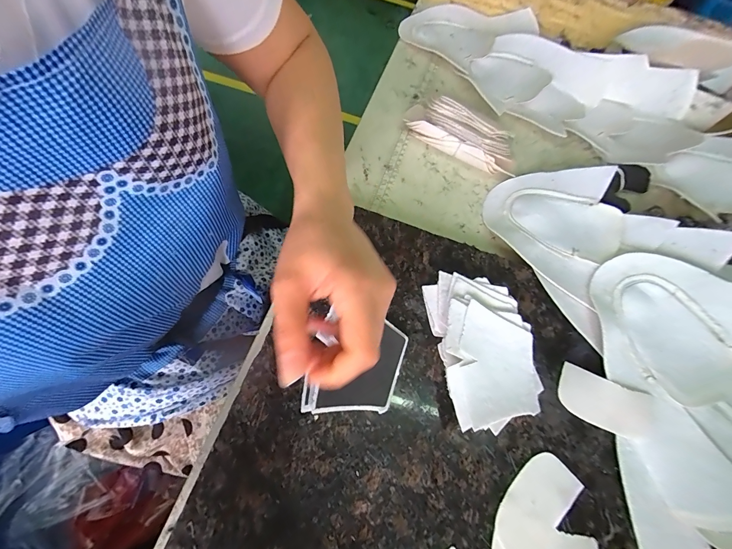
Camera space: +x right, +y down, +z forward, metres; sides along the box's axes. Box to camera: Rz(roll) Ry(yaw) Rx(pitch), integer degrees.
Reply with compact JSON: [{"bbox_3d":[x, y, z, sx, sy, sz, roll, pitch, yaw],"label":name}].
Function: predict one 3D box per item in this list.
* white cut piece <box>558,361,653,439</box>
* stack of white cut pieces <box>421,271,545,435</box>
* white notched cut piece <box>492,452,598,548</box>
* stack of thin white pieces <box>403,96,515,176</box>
[{"bbox_3d":[0.223,0.119,0.306,0.081,0.010,0.045,24,66,4],"label":"white cut piece"},{"bbox_3d":[0.109,0.065,0.308,0.084,0.025,0.138,-3,67,-9],"label":"stack of white cut pieces"},{"bbox_3d":[0.152,0.203,0.268,0.083,0.006,0.092,29,66,6],"label":"white notched cut piece"},{"bbox_3d":[0.127,-0.187,0.438,0.164,0.040,0.068,31,67,7],"label":"stack of thin white pieces"}]

